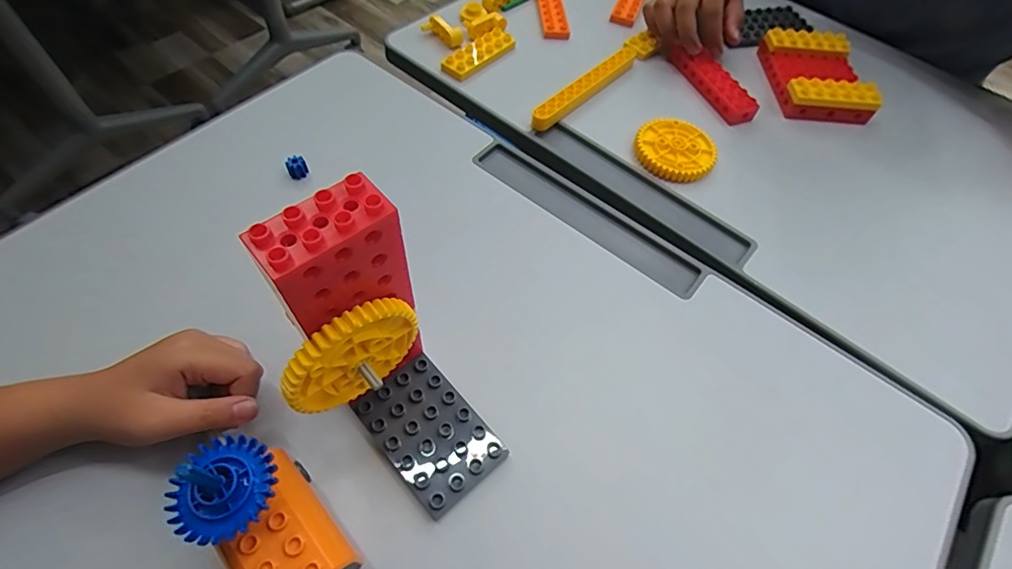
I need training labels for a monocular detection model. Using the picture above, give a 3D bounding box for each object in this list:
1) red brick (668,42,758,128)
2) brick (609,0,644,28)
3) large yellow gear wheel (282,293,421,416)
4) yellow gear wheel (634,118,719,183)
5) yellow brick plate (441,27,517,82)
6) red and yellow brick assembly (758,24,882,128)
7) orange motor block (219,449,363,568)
[{"bbox_3d":[0.236,-0.231,0.572,0.035,0.023,0.118,-20,62,-15],"label":"red brick"},{"bbox_3d":[0.162,-0.367,0.653,0.029,0.013,0.095,22,60,8],"label":"brick"},{"bbox_3d":[-0.085,0.041,0.282,0.014,0.073,0.078,42,65,19],"label":"large yellow gear wheel"},{"bbox_3d":[0.172,-0.135,0.509,0.080,0.017,0.074,2,59,-3],"label":"yellow gear wheel"},{"bbox_3d":[-0.029,-0.263,0.567,0.035,0.017,0.101,39,64,18],"label":"yellow brick plate"},{"bbox_3d":[0.363,-0.245,0.589,0.098,0.038,0.126,1,59,-4],"label":"red and yellow brick assembly"},{"bbox_3d":[-0.123,0.142,0.284,0.050,0.060,0.081,-38,69,-23],"label":"orange motor block"}]

